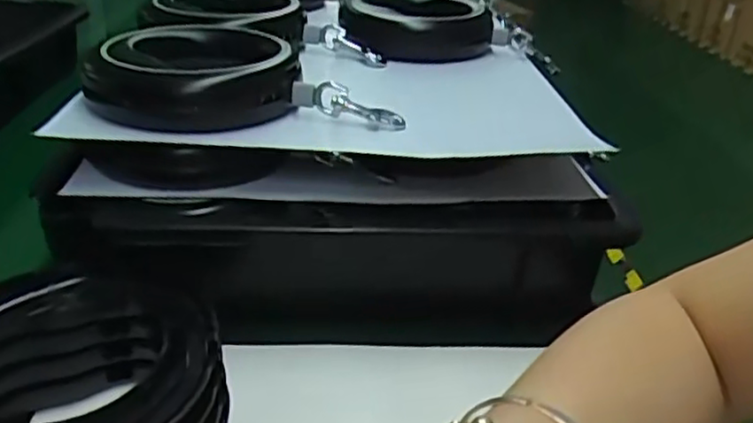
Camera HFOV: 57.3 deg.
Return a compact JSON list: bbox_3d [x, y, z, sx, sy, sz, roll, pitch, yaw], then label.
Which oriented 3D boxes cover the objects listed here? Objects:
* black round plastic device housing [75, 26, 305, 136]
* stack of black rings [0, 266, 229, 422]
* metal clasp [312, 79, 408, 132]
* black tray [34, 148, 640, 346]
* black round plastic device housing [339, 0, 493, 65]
[{"bbox_3d":[-0.116,-0.088,0.434,0.121,0.032,0.120,-7,30,-15],"label":"black round plastic device housing"},{"bbox_3d":[-0.137,0.081,0.319,0.129,0.055,0.122,-2,30,-6],"label":"stack of black rings"},{"bbox_3d":[-0.010,-0.063,0.423,0.058,0.022,0.017,21,28,-7],"label":"metal clasp"},{"bbox_3d":[-0.018,0.034,0.410,0.333,0.084,0.064,-2,30,-5],"label":"black tray"},{"bbox_3d":[0.031,-0.165,0.599,0.123,0.035,0.127,2,29,-1],"label":"black round plastic device housing"}]

